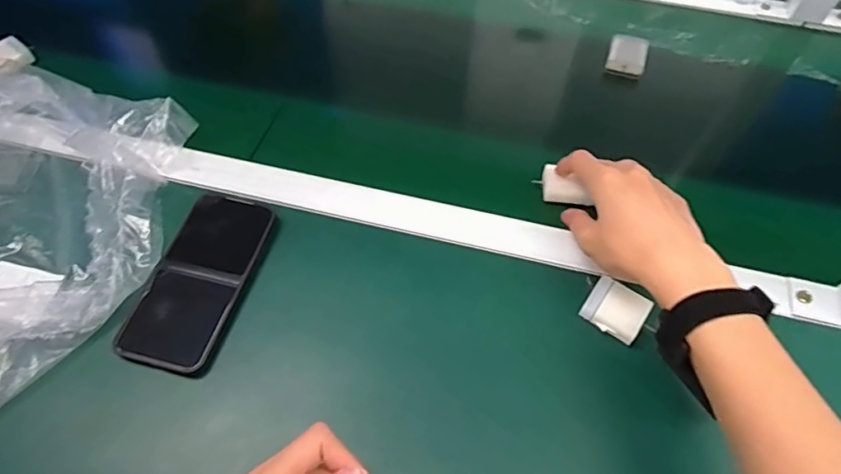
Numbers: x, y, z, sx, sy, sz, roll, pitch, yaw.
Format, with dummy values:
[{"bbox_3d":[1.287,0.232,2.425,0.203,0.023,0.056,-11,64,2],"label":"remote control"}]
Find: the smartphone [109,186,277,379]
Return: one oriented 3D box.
[{"bbox_3d":[-0.192,0.035,0.474,0.080,0.014,0.162,13,57,7],"label":"smartphone"}]

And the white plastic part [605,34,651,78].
[{"bbox_3d":[0.250,-0.219,0.656,0.044,0.013,0.061,18,58,10],"label":"white plastic part"}]

